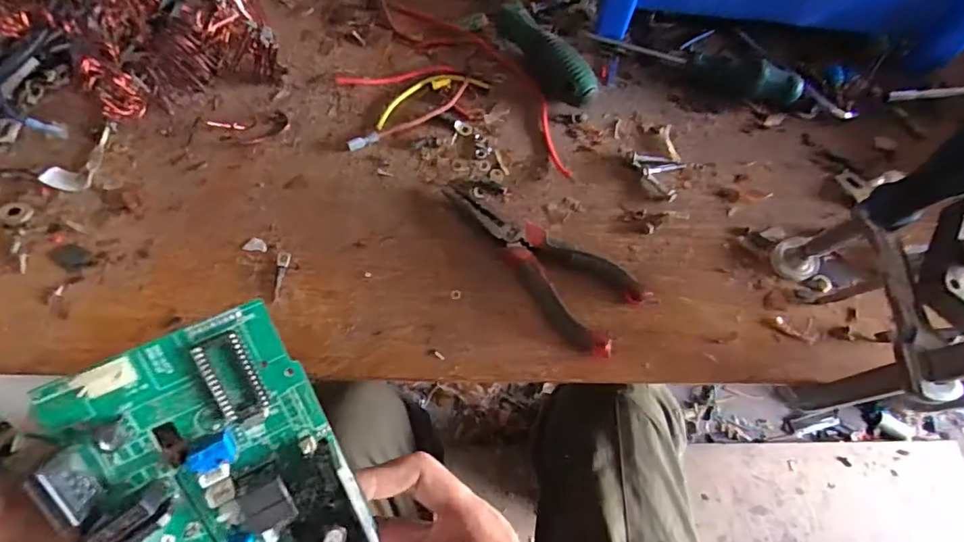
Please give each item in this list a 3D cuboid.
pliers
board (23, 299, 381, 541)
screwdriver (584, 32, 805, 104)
[{"bbox_3d":[0.031,-0.001,0.349,0.152,0.013,0.059,30,70,10],"label":"pliers"},{"bbox_3d":[-0.103,0.096,0.217,0.090,0.027,0.143,-27,108,-17],"label":"board"},{"bbox_3d":[0.164,-0.161,0.411,0.165,0.027,0.026,20,69,7],"label":"screwdriver"}]

